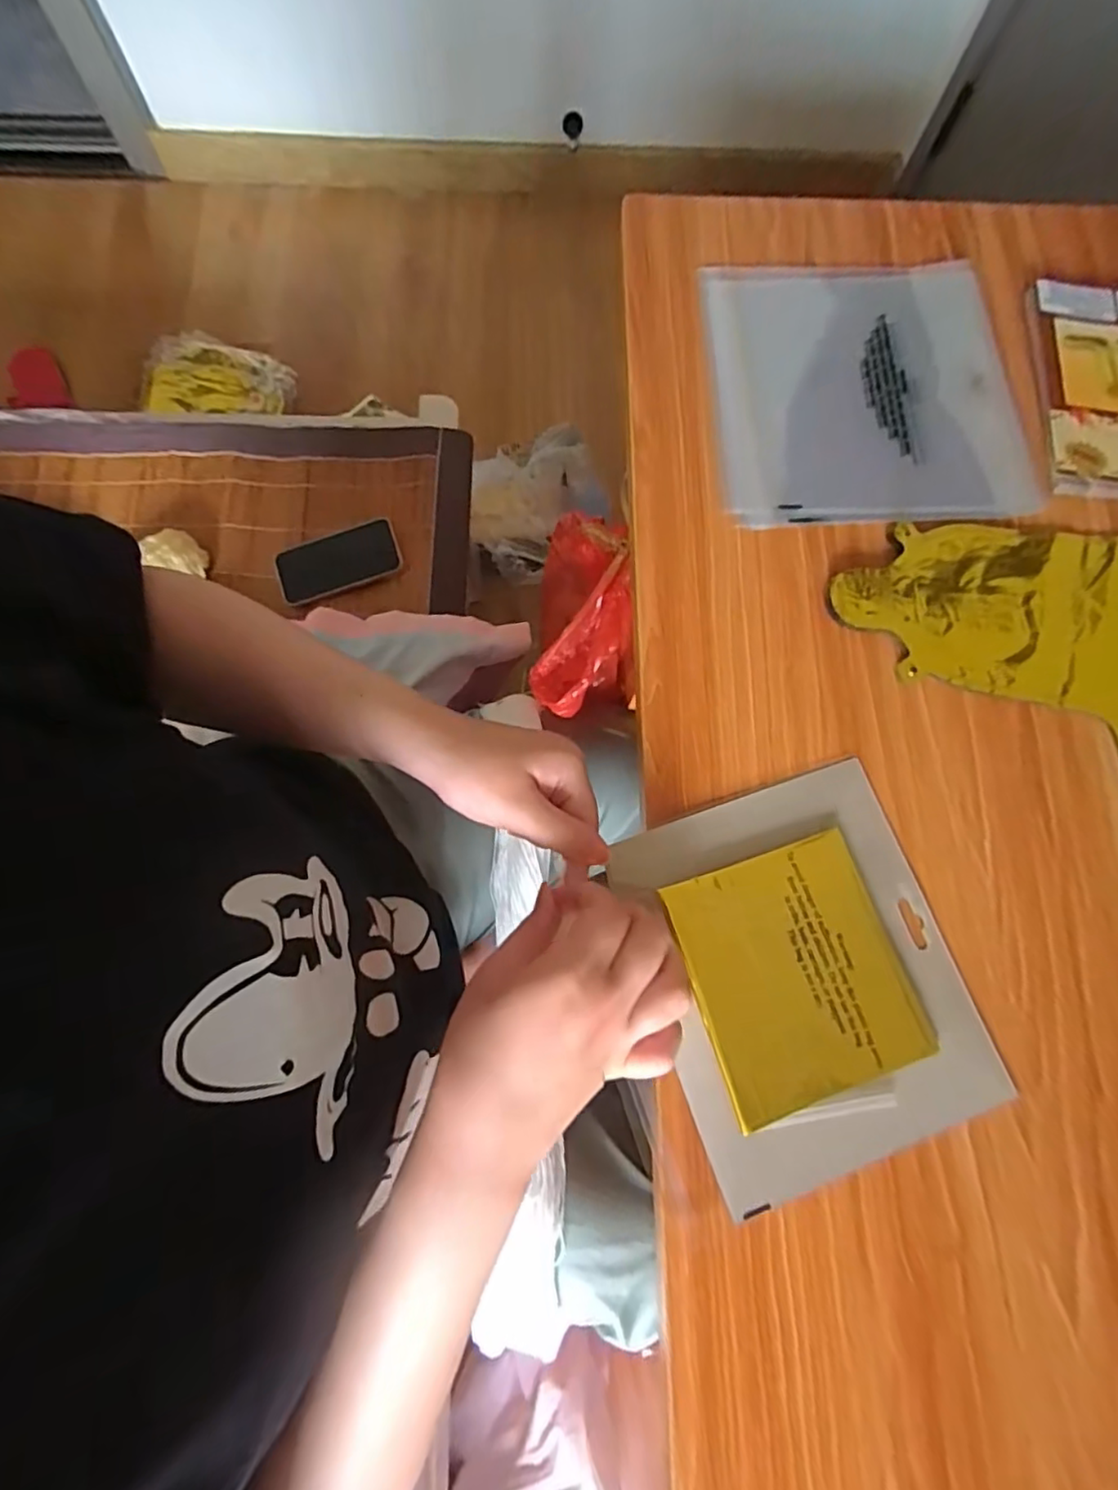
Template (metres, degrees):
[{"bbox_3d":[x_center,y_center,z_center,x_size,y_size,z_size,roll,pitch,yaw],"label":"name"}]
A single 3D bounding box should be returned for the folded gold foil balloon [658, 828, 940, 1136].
[{"bbox_3d":[0.126,0.119,0.327,0.113,0.013,0.121,-17,77,-6],"label":"folded gold foil balloon"}]

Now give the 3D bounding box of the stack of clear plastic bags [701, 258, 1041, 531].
[{"bbox_3d":[0.203,-0.242,0.419,0.196,0.012,0.198,-2,76,-2],"label":"stack of clear plastic bags"}]

